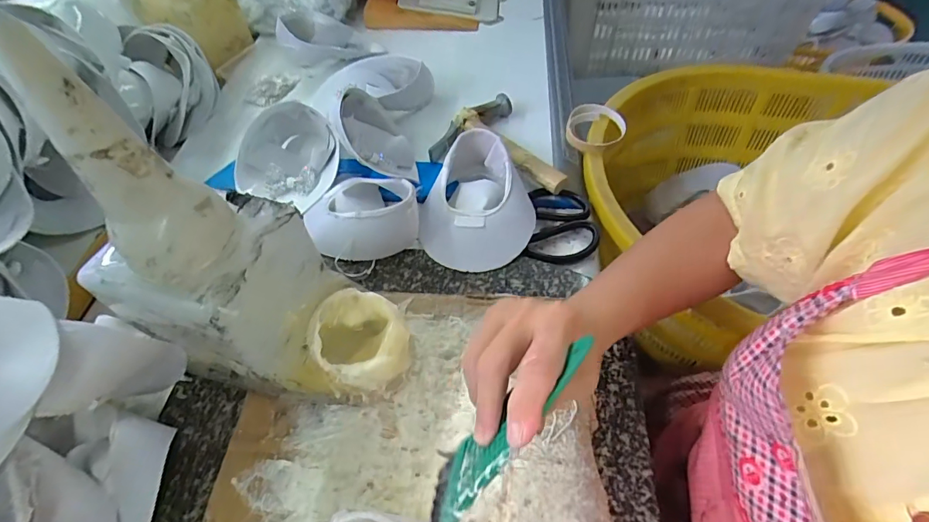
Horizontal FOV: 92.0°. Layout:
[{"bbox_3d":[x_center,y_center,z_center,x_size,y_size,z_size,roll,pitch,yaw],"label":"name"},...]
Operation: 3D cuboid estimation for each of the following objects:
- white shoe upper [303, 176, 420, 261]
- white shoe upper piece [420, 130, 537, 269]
[{"bbox_3d":[-0.111,-0.060,0.463,0.118,0.053,0.113,-11,53,-7],"label":"white shoe upper"},{"bbox_3d":[0.015,-0.071,0.474,0.116,0.051,0.152,-1,52,0],"label":"white shoe upper piece"}]

